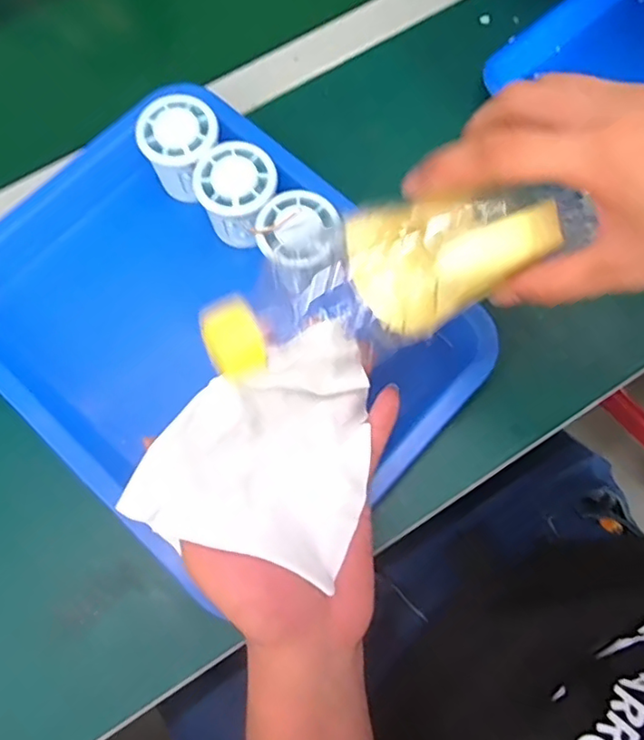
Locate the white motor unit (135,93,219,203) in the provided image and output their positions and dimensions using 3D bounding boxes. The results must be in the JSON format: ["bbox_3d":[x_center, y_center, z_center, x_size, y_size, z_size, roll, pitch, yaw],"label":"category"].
[{"bbox_3d":[-0.103,-0.164,0.442,0.055,0.051,0.058,0,73,1],"label":"white motor unit"}]

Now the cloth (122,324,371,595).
[{"bbox_3d":[-0.019,0.044,0.315,0.112,0.028,0.133,38,66,-11],"label":"cloth"}]

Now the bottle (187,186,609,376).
[{"bbox_3d":[0.037,-0.045,0.273,0.188,0.049,0.053,-21,74,-13],"label":"bottle"}]

